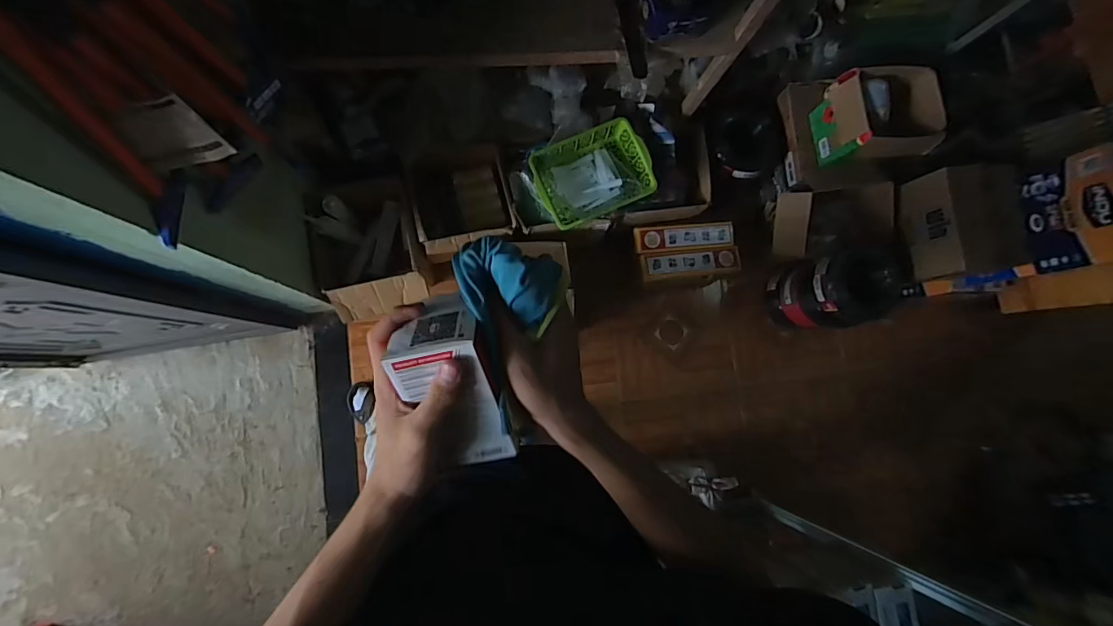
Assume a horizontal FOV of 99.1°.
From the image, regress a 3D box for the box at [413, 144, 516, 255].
[{"bbox_3d":[-0.260,-0.306,1.313,0.241,0.174,0.238,-13,85,-10],"label":"box"}]

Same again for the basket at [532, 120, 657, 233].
[{"bbox_3d":[0.090,-0.364,1.256,0.297,0.093,0.214,-26,87,-10],"label":"basket"}]

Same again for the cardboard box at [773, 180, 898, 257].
[{"bbox_3d":[0.799,-0.258,1.367,0.245,0.151,0.186,-3,89,-7],"label":"cardboard box"}]

